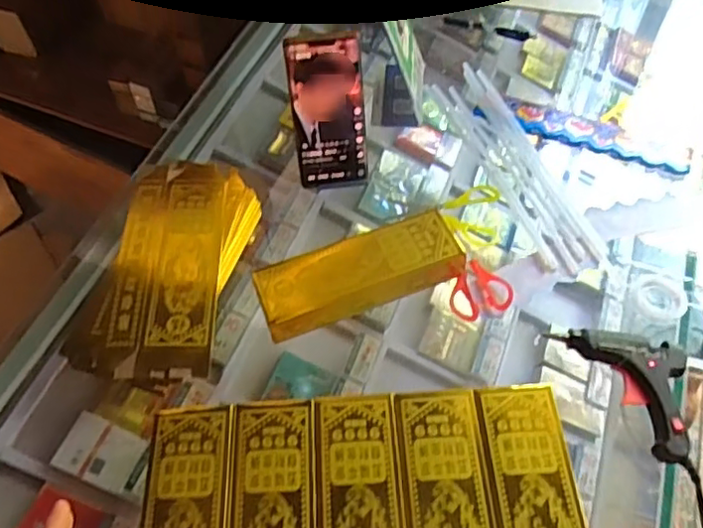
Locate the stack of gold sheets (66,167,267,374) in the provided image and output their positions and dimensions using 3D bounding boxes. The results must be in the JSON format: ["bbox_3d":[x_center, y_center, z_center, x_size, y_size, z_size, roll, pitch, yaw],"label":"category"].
[{"bbox_3d":[-0.176,0.000,0.604,0.127,0.031,0.238,6,57,6],"label":"stack of gold sheets"}]

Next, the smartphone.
[{"bbox_3d":[-0.023,-0.154,0.634,0.073,0.162,0.007,-7,30,-3],"label":"smartphone"}]

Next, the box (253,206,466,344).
[{"bbox_3d":[0.007,0.007,0.588,0.196,0.037,0.069,-19,58,-10],"label":"box"}]

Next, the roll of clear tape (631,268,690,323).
[{"bbox_3d":[0.291,0.029,0.581,0.050,0.015,0.053,-1,56,1],"label":"roll of clear tape"}]

